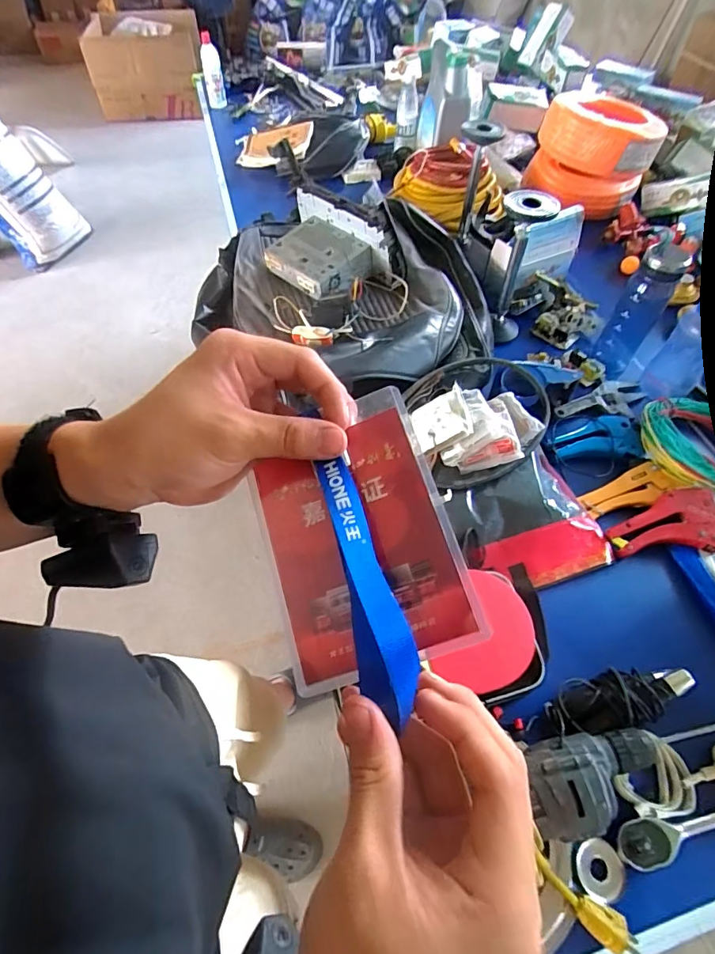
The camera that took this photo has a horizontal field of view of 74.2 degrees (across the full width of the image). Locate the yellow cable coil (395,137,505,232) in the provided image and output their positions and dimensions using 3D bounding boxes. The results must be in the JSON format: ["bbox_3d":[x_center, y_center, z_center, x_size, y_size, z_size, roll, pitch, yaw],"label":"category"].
[{"bbox_3d":[0.246,-0.780,1.253,0.322,0.083,0.252,37,63,22],"label":"yellow cable coil"}]

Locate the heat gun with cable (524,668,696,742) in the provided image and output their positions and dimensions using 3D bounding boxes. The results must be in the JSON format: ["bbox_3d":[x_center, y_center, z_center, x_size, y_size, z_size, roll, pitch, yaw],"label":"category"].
[{"bbox_3d":[0.291,0.262,0.551,0.189,0.060,0.060,-8,56,-7],"label":"heat gun with cable"}]

